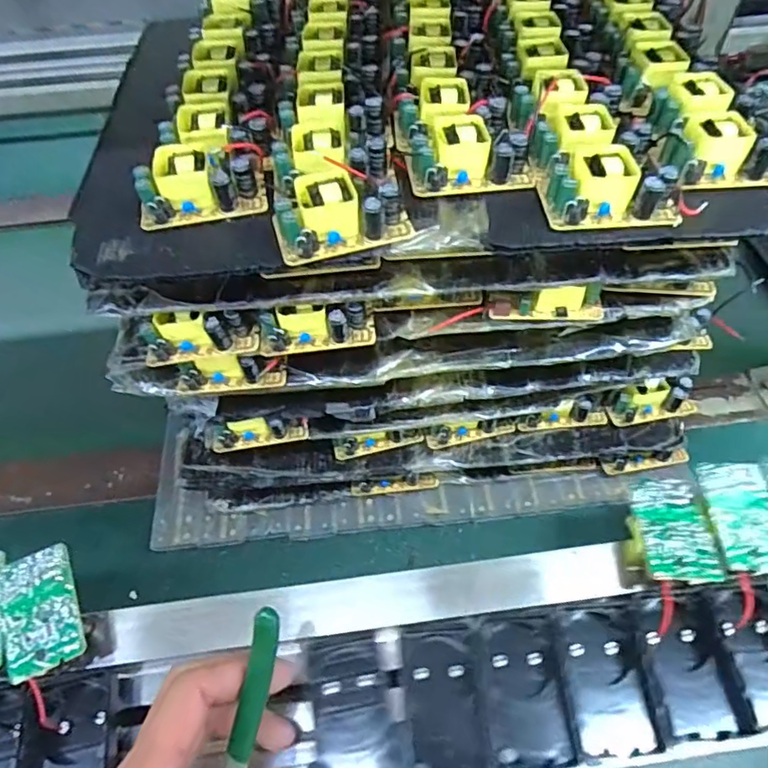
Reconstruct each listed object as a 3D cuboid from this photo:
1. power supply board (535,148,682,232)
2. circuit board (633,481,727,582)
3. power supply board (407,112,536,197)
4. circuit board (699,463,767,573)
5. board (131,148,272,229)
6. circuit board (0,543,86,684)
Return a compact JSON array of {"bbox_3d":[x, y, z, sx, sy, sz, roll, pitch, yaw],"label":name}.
[{"bbox_3d":[0.110,-0.098,0.277,0.062,0.024,0.040,-6,54,-2],"label":"power supply board"},{"bbox_3d":[0.162,0.080,0.316,0.038,0.010,0.061,3,55,5],"label":"circuit board"},{"bbox_3d":[0.044,-0.118,0.292,0.061,0.024,0.035,-5,54,-1],"label":"power supply board"},{"bbox_3d":[0.205,0.074,0.320,0.038,0.005,0.065,1,55,3],"label":"circuit board"},{"bbox_3d":[-0.094,-0.103,0.288,0.063,0.026,0.032,-12,55,-6],"label":"board"},{"bbox_3d":[-0.185,0.121,0.304,0.036,0.009,0.061,-19,62,-12],"label":"circuit board"}]

